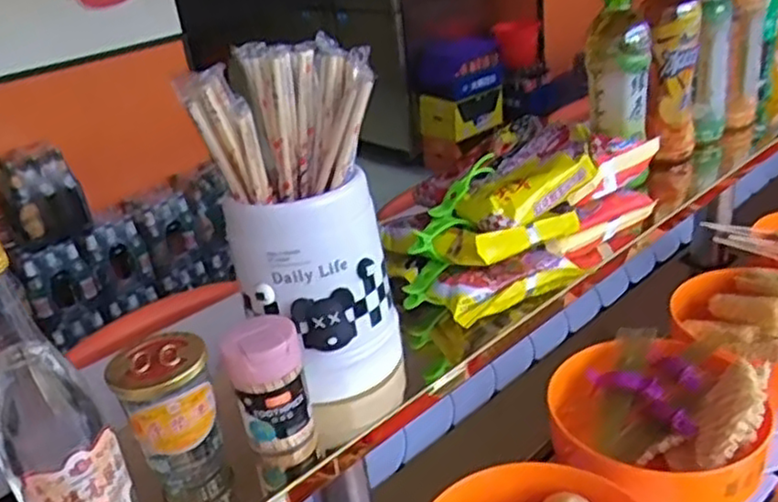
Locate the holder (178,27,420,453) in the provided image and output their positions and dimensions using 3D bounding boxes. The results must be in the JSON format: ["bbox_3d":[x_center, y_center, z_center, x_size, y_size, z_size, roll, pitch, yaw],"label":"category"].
[{"bbox_3d":[-0.051,0.000,0.522,0.093,0.273,0.116,14,33,35],"label":"holder"}]

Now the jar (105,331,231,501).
[{"bbox_3d":[-0.137,0.112,0.460,0.055,0.103,0.051,-6,27,3],"label":"jar"}]

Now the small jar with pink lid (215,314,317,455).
[{"bbox_3d":[-0.080,0.090,0.478,0.050,0.086,0.048,-6,27,3],"label":"small jar with pink lid"}]

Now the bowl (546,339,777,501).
[{"bbox_3d":[0.252,0.154,0.685,0.183,0.084,0.181,-6,27,3],"label":"bowl"}]

